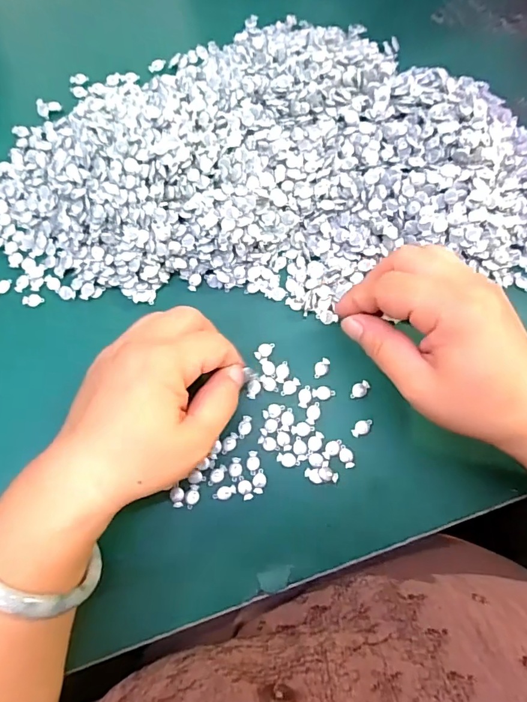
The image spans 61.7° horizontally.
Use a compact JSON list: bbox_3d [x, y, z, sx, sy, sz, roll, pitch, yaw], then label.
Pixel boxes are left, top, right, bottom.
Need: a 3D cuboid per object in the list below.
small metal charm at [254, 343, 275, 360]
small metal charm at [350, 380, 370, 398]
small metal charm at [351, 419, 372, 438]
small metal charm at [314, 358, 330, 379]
[{"bbox_3d":[0.001,-0.001,0.288,0.015,0.004,0.009,-28,77,-6],"label":"small metal charm"},{"bbox_3d":[0.062,0.025,0.281,0.014,0.004,0.009,-44,79,-9],"label":"small metal charm"},{"bbox_3d":[0.062,0.048,0.275,0.015,0.004,0.008,-32,78,-7],"label":"small metal charm"},{"bbox_3d":[0.038,0.011,0.285,0.009,0.004,0.014,14,77,3],"label":"small metal charm"}]

